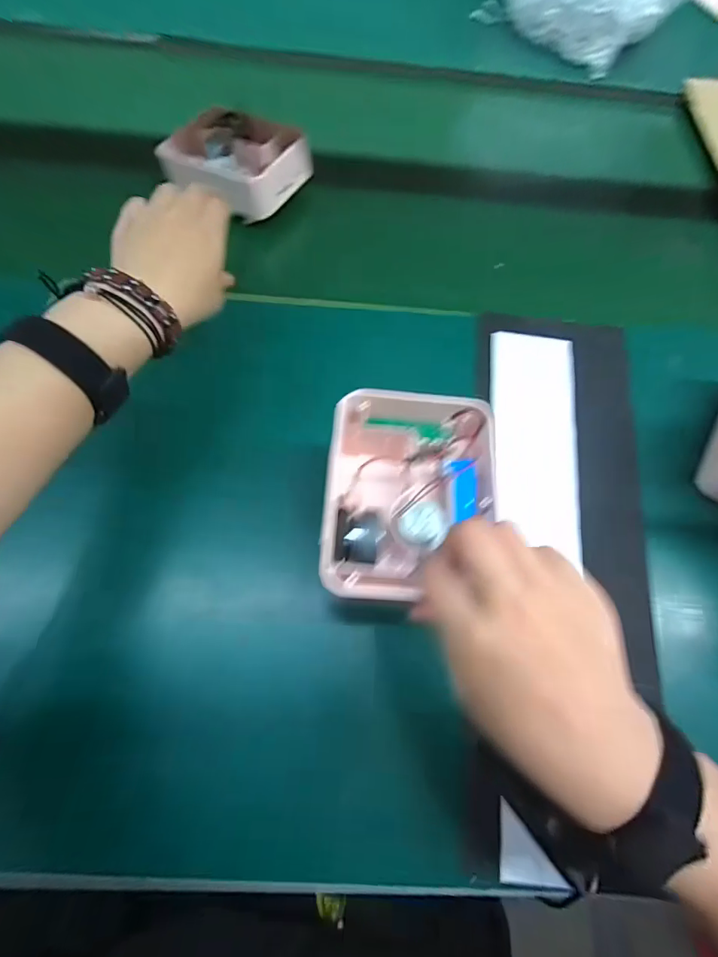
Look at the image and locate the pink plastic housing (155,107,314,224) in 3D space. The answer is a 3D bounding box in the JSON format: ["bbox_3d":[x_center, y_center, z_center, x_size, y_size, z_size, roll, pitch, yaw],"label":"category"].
[{"bbox_3d":[-0.122,-0.321,0.454,0.130,0.044,0.094,32,69,12],"label":"pink plastic housing"}]

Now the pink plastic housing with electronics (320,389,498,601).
[{"bbox_3d":[0.033,0.006,0.273,0.101,0.033,0.134,4,66,1],"label":"pink plastic housing with electronics"}]

